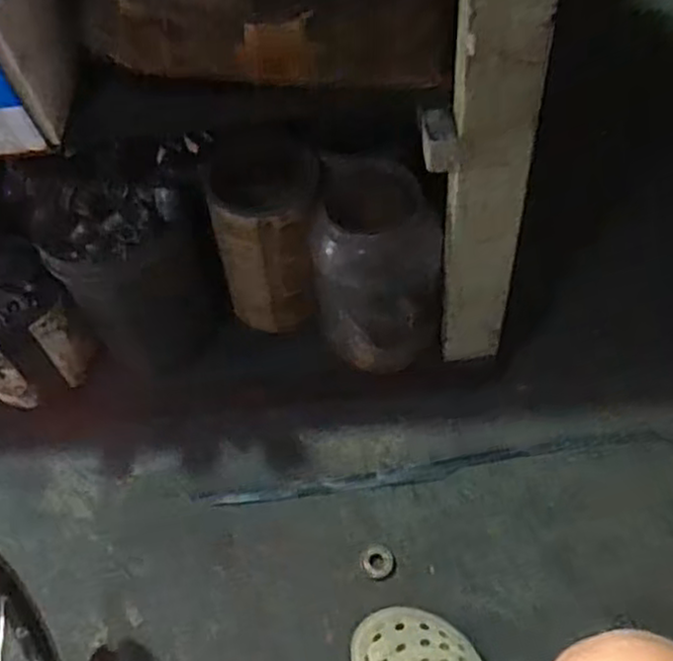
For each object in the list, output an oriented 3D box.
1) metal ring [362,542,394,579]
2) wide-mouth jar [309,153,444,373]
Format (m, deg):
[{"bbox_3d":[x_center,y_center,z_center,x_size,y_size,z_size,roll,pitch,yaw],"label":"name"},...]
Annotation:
[{"bbox_3d":[0.050,0.278,0.887,0.036,0.009,0.042,-12,56,-3],"label":"metal ring"},{"bbox_3d":[0.045,-0.066,0.841,0.148,0.214,0.126,1,57,6],"label":"wide-mouth jar"}]

